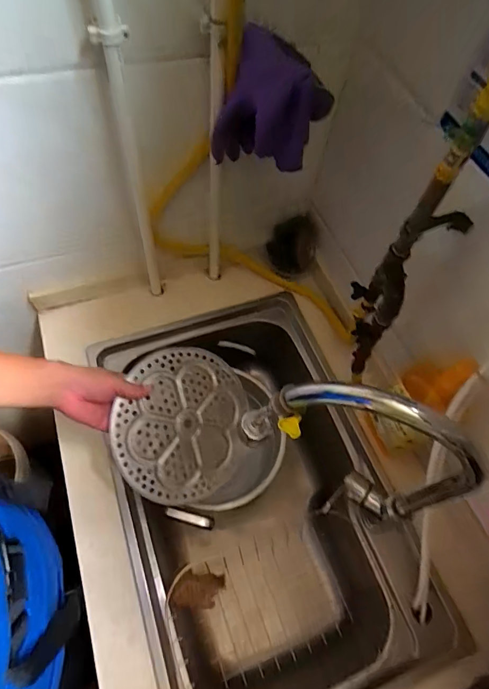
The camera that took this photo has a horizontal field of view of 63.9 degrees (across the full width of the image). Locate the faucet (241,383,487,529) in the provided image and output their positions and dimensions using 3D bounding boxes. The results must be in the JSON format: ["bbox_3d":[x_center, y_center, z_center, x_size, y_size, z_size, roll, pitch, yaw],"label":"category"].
[{"bbox_3d":[0.120,0.140,0.496,0.260,0.377,0.051,17,58,8],"label":"faucet"}]

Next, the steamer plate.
[{"bbox_3d":[-0.097,0.128,0.636,0.222,0.011,0.236,6,80,-35],"label":"steamer plate"}]

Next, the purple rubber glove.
[{"bbox_3d":[0.033,-0.296,0.505,0.152,0.156,0.071,5,58,1],"label":"purple rubber glove"}]

